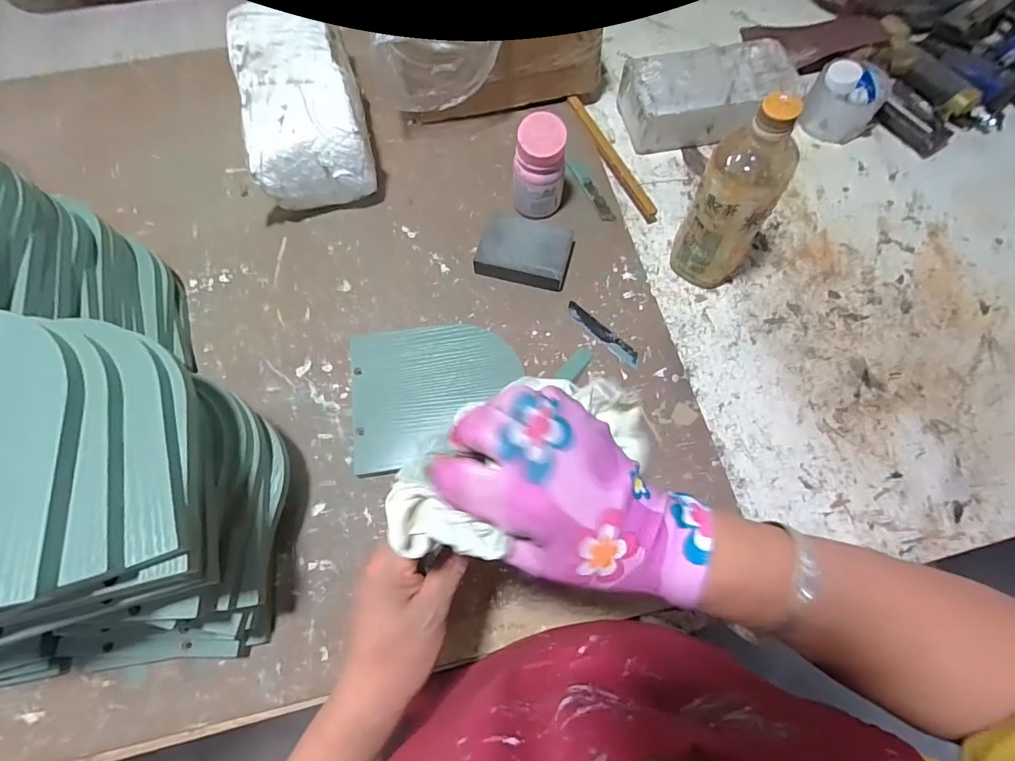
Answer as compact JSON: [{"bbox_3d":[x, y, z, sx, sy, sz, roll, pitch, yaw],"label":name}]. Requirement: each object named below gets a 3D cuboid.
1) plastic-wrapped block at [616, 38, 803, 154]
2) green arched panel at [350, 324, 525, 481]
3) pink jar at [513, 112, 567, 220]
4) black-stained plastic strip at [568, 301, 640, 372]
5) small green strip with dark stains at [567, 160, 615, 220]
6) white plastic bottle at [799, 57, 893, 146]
[{"bbox_3d":[0.254,-0.358,0.594,0.206,0.066,0.111,-5,70,-2],"label":"plastic-wrapped block"},{"bbox_3d":[-0.071,0.014,0.467,0.166,0.007,0.147,-8,70,-3],"label":"green arched panel"},{"bbox_3d":[0.035,-0.224,0.501,0.056,0.106,0.045,4,70,1],"label":"pink jar"},{"bbox_3d":[0.101,-0.050,0.496,0.019,0.006,0.098,-43,76,-14],"label":"black-stained plastic strip"},{"bbox_3d":[0.101,-0.231,0.566,0.019,0.004,0.096,-24,72,-9],"label":"small green strip with dark stains"},{"bbox_3d":[0.425,-0.355,0.585,0.084,0.062,0.091,37,74,12],"label":"white plastic bottle"}]

